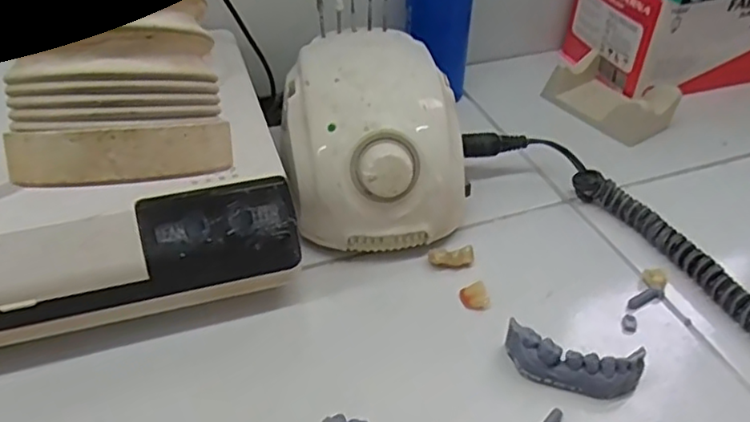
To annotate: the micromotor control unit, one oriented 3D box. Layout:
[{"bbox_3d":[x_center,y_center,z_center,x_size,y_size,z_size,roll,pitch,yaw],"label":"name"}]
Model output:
[{"bbox_3d":[0.000,-0.048,0.386,0.105,0.074,0.132,-7,40,-10],"label":"micromotor control unit"}]

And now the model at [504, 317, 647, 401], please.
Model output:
[{"bbox_3d":[0.093,0.073,0.302,0.061,0.022,0.020,11,41,11],"label":"model"}]

